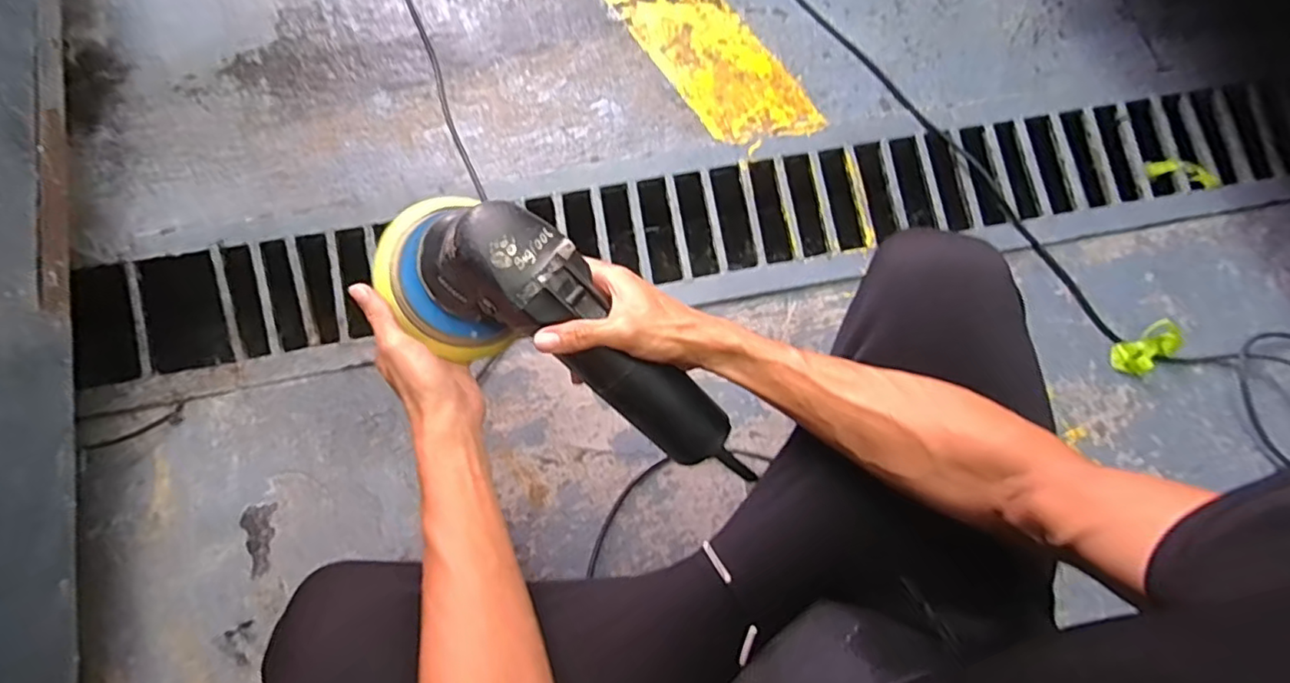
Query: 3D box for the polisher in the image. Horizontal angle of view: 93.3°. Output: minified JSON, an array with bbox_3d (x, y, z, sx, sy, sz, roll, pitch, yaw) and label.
[{"bbox_3d":[-0.063,0.001,0.506,0.361,0.128,0.124,36,81,-5],"label":"polisher"}]

